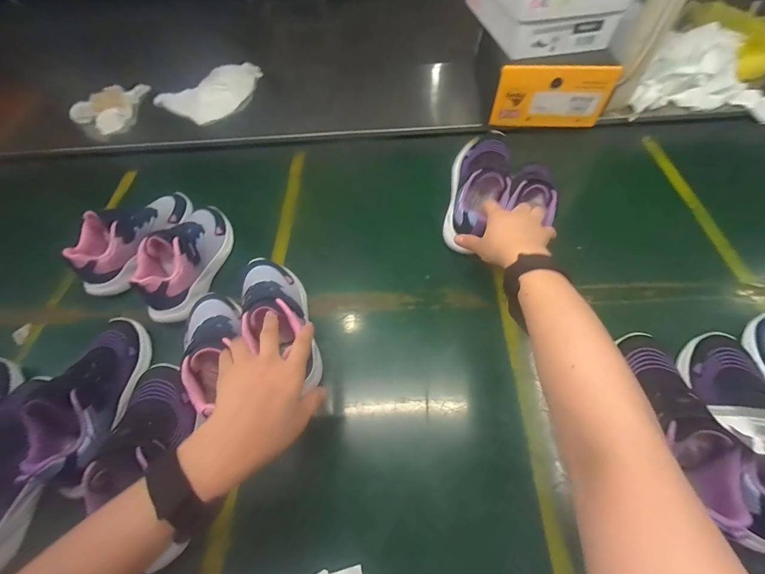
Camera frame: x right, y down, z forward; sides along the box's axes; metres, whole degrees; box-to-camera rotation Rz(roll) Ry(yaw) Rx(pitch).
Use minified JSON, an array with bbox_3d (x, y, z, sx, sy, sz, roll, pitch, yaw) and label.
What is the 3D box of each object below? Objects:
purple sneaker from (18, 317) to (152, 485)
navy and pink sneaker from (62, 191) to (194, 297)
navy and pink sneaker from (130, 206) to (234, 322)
[{"bbox_3d":[-0.348,0.118,0.400,0.072,0.061,0.207,-8,42,0],"label":"purple sneaker"},{"bbox_3d":[-0.398,-0.088,0.542,0.070,0.081,0.205,26,63,20],"label":"navy and pink sneaker"},{"bbox_3d":[-0.303,-0.054,0.517,0.075,0.086,0.203,1,57,5],"label":"navy and pink sneaker"}]

